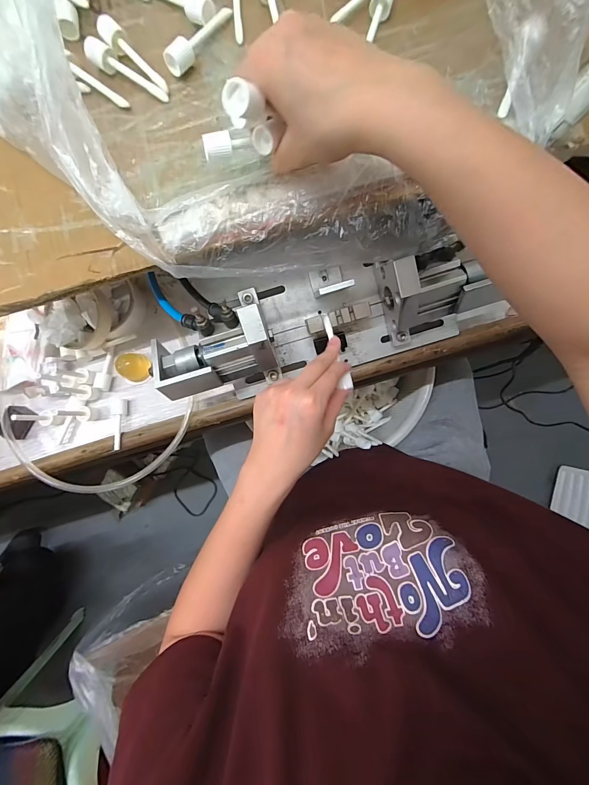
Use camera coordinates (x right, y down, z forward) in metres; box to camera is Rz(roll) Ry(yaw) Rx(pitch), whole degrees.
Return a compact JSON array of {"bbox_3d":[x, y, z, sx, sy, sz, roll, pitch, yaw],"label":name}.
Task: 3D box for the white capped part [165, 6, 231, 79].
[{"bbox_3d":[-0.083,-0.316,0.285,0.014,0.019,0.080,36,89,5],"label":"white capped part"}]

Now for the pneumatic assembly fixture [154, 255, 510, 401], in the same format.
[{"bbox_3d":[0.015,-0.079,0.360,0.338,0.096,0.106,-15,86,2],"label":"pneumatic assembly fixture"}]

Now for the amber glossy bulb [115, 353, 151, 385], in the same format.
[{"bbox_3d":[-0.202,-0.030,0.408,0.036,0.028,0.035,-4,83,3],"label":"amber glossy bulb"}]

